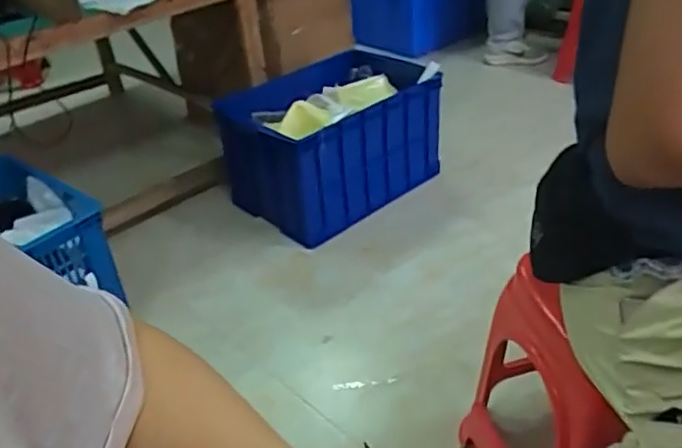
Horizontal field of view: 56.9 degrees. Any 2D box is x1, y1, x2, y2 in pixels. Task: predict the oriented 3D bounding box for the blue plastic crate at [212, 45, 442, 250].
[{"bbox_3d":[-0.028,-0.261,1.980,0.441,0.360,0.613,24,45,37],"label":"blue plastic crate"}]

